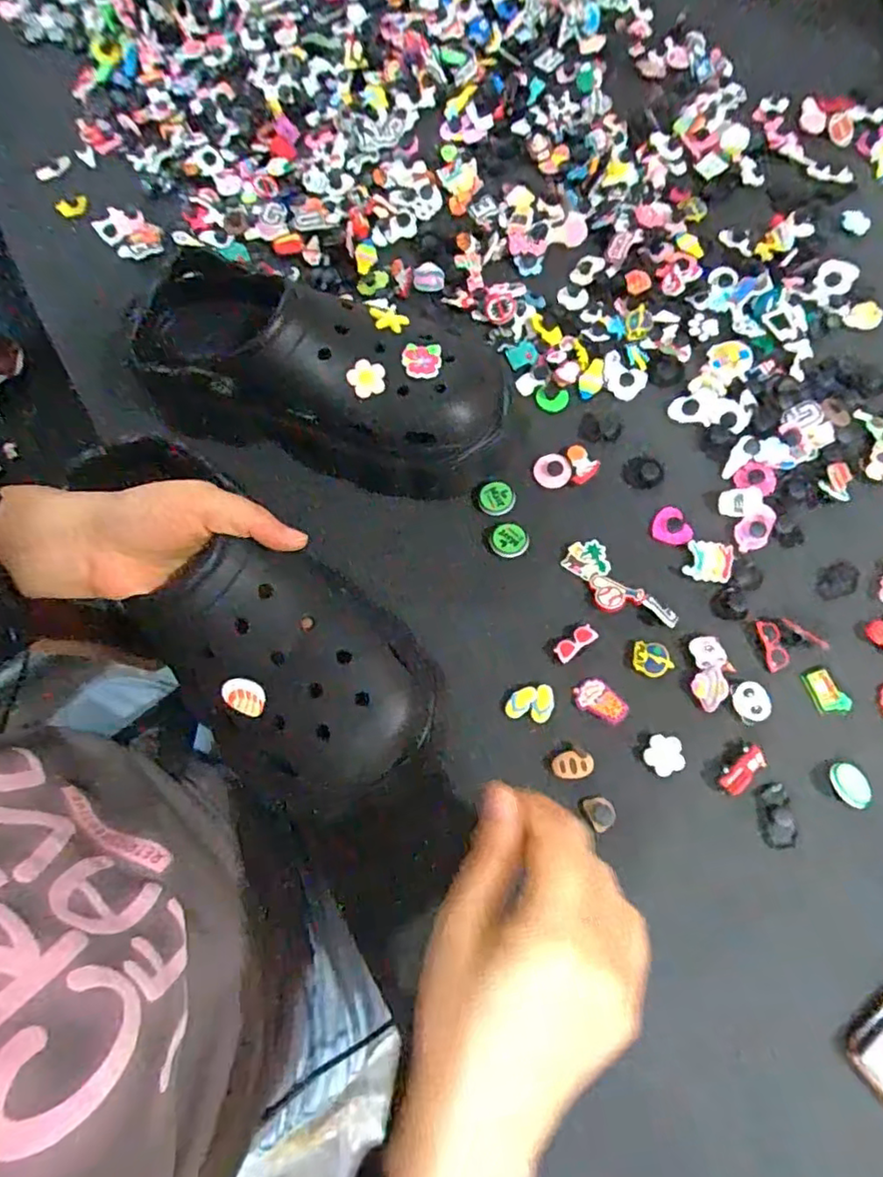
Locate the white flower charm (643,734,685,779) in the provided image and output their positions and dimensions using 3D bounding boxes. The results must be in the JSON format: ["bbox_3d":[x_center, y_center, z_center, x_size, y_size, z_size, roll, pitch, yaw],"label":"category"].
[{"bbox_3d":[0.137,0.102,0.375,0.023,0.004,0.024,0,71,1],"label":"white flower charm"}]

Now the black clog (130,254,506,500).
[{"bbox_3d":[-0.062,-0.134,0.410,0.203,0.107,0.101,11,71,5],"label":"black clog"}]

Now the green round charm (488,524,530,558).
[{"bbox_3d":[0.047,-0.033,0.429,0.027,0.007,0.023,5,71,3],"label":"green round charm"}]

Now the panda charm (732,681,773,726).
[{"bbox_3d":[0.193,0.071,0.383,0.022,0.004,0.024,-13,71,-3],"label":"panda charm"}]

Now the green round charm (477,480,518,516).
[{"bbox_3d":[0.040,-0.064,0.439,0.026,0.006,0.023,-15,71,-4],"label":"green round charm"}]

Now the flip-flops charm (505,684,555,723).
[{"bbox_3d":[0.056,0.074,0.390,0.031,0.005,0.022,-8,71,-1],"label":"flip-flops charm"}]

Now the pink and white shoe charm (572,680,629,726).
[{"bbox_3d":[0.100,0.072,0.388,0.021,0.004,0.033,-46,62,-1],"label":"pink and white shoe charm"}]

